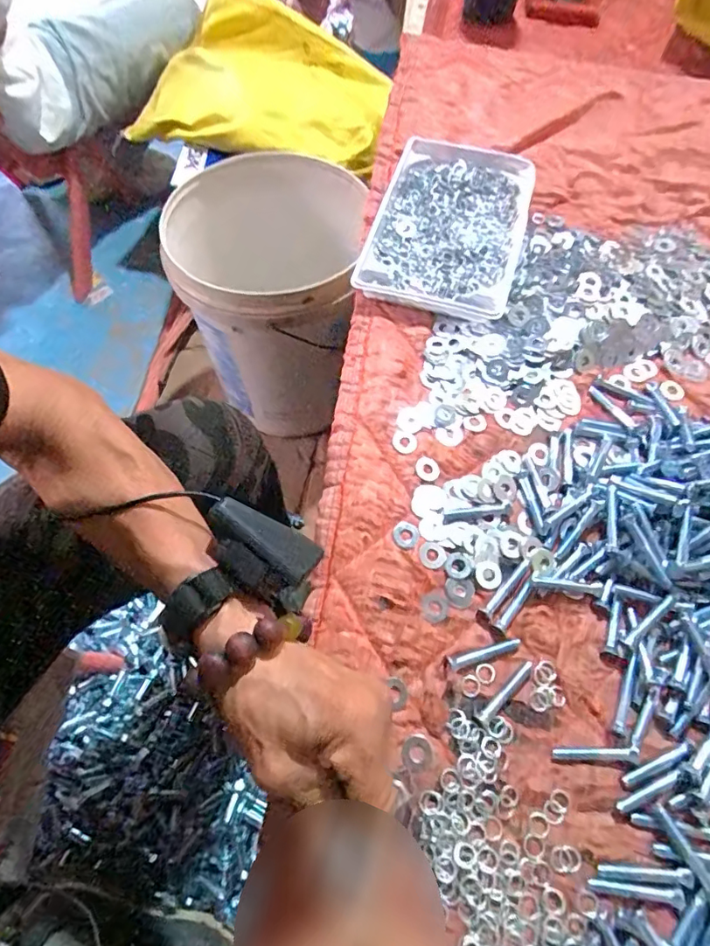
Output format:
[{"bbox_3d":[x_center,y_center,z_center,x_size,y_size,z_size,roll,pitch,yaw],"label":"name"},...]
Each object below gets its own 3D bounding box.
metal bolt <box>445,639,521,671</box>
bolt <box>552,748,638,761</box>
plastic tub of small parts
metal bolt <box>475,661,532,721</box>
[{"bbox_3d":[0.096,0.133,0.389,0.059,0.010,0.009,-13,64,-5],"label":"metal bolt"},{"bbox_3d":[0.165,0.194,0.364,0.056,0.004,0.007,1,65,0],"label":"bolt"},{"bbox_3d":[0.100,-0.263,0.561,0.152,0.039,0.225,16,66,7],"label":"plastic tub of small parts"},{"bbox_3d":[0.108,0.156,0.378,0.057,0.004,0.008,-37,68,-15],"label":"metal bolt"}]

